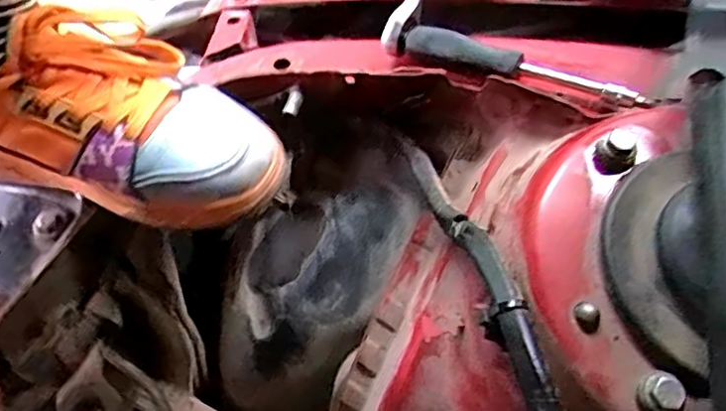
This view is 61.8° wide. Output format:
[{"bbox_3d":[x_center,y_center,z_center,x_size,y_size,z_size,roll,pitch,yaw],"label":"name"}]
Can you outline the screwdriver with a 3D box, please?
[{"bbox_3d":[0.106,-0.099,0.424,0.172,0.020,0.022,20,59,18],"label":"screwdriver"}]

